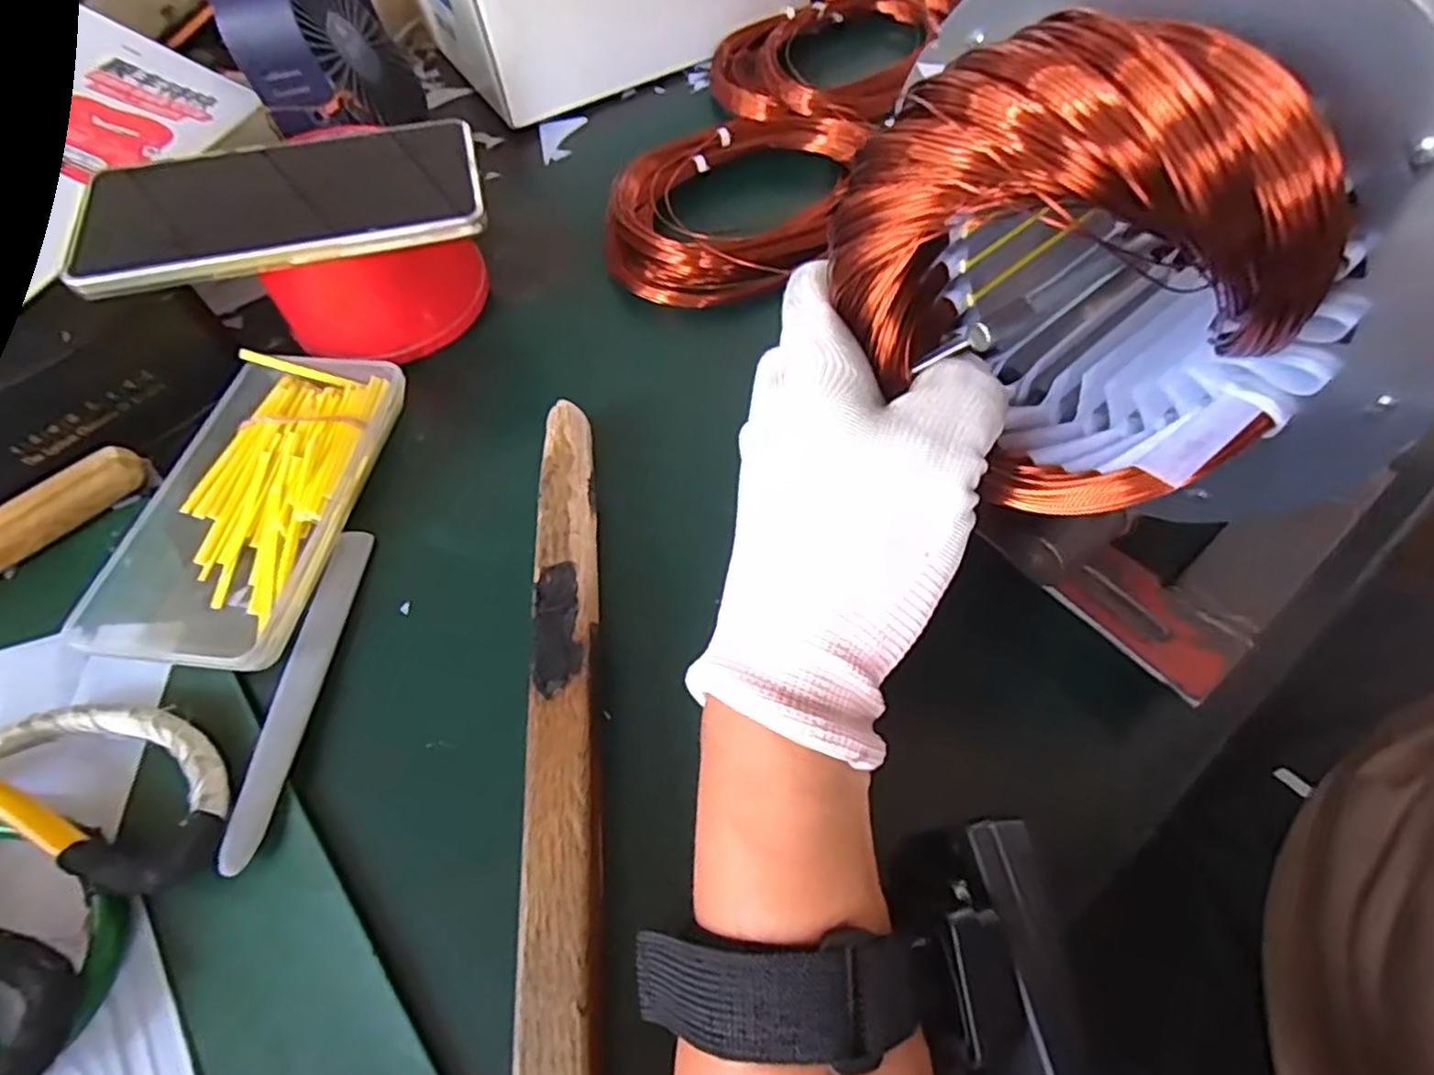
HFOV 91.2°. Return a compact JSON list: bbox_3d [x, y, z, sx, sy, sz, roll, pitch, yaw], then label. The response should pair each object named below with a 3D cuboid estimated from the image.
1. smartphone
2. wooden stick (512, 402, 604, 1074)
[{"bbox_3d":[-0.193,-0.144,0.305,0.174,0.012,0.081,-14,61,-5],"label":"smartphone"},{"bbox_3d":[-0.052,0.067,0.240,0.024,0.025,0.265,-7,60,-1],"label":"wooden stick"}]

